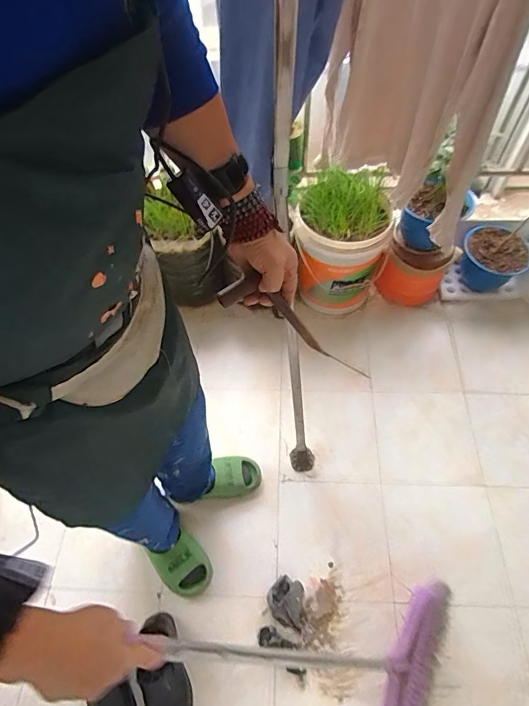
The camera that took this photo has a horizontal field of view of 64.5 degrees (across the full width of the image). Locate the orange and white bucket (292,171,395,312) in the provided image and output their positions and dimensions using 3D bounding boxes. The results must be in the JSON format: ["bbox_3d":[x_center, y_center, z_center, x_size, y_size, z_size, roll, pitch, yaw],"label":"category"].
[{"bbox_3d":[0.267,-0.354,1.477,0.328,0.447,0.263,-1,59,2],"label":"orange and white bucket"}]

